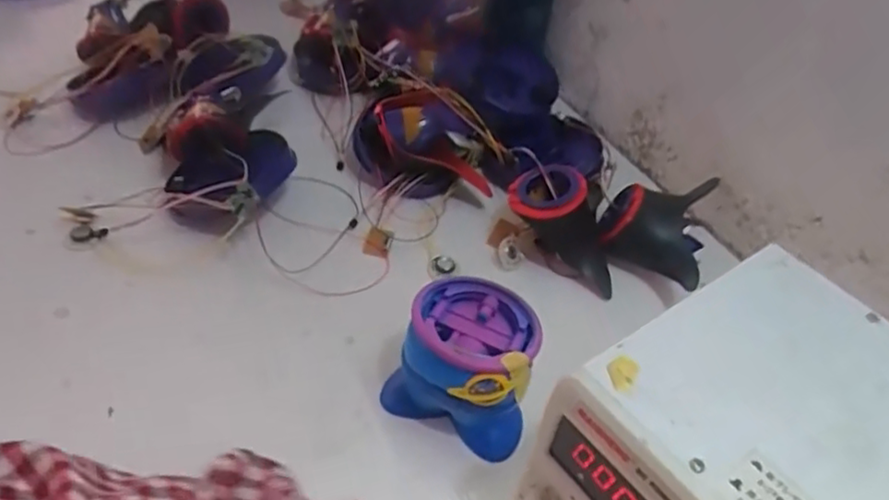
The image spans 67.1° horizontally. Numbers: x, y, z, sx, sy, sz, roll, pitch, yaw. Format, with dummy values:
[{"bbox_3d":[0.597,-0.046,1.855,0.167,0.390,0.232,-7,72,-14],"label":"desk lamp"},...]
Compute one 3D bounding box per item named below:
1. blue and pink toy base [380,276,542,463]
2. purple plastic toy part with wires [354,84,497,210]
[{"bbox_3d":[0.013,0.072,0.438,0.094,0.075,0.073,18,45,10],"label":"blue and pink toy base"},{"bbox_3d":[-0.019,-0.098,0.606,0.126,0.064,0.093,2,44,-6],"label":"purple plastic toy part with wires"}]

